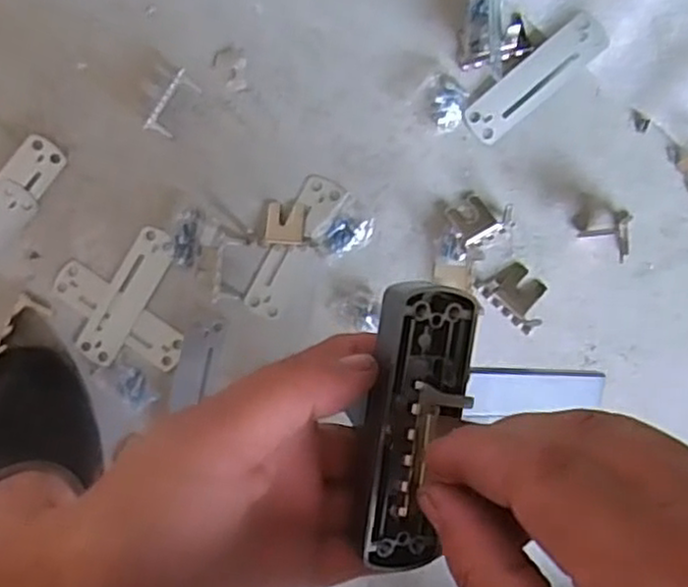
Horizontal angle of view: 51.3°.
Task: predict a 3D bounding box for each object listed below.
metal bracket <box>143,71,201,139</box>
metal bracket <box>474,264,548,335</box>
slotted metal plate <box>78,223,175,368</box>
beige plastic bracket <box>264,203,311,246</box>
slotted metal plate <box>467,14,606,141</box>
[{"bbox_3d":[-0.108,-0.119,0.451,0.014,0.018,0.043,33,95,2],"label":"metal bracket"},{"bbox_3d":[0.109,0.001,0.446,0.044,0.008,0.030,44,95,1],"label":"metal bracket"},{"bbox_3d":[-0.141,0.002,0.466,0.029,0.004,0.093,32,94,2],"label":"slotted metal plate"},{"bbox_3d":[-0.037,-0.044,0.453,0.025,0.004,0.027,11,93,3],"label":"beige plastic bracket"},{"bbox_3d":[0.118,-0.132,0.439,0.096,0.006,0.027,-40,90,5],"label":"slotted metal plate"}]

